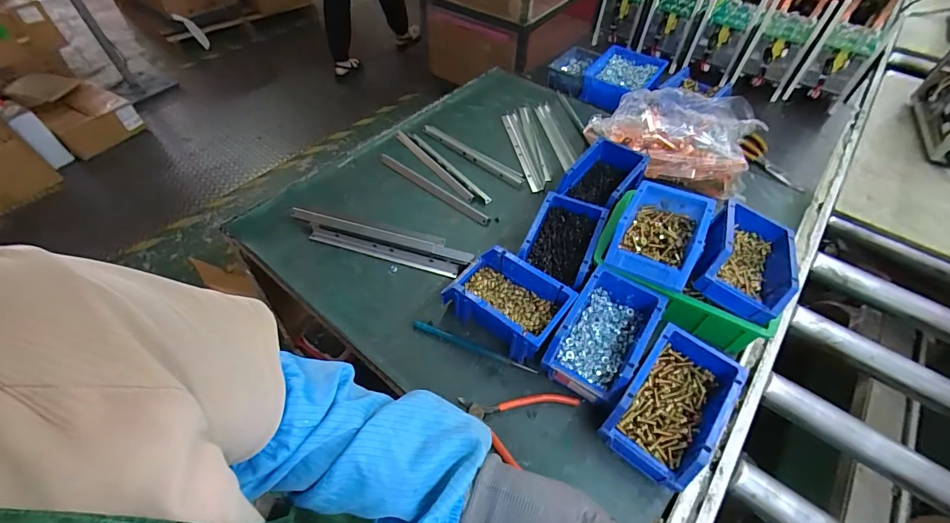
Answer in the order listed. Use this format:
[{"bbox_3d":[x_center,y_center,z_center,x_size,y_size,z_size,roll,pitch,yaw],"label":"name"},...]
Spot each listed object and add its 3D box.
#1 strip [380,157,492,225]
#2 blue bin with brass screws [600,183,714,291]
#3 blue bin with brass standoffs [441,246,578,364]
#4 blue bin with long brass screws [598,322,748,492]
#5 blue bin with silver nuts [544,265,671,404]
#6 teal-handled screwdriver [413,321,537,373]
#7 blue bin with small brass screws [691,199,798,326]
[{"bbox_3d":[-0.080,-0.138,0.767,0.270,0.010,0.023,34,58,22],"label":"strip"},{"bbox_3d":[0.267,-0.039,0.596,0.120,0.077,0.162,25,54,18],"label":"blue bin with brass screws"},{"bbox_3d":[0.044,0.057,0.573,0.159,0.075,0.106,35,59,23],"label":"blue bin with brass standoffs"},{"bbox_3d":[0.235,0.172,0.489,0.101,0.077,0.163,34,58,23],"label":"blue bin with long brass screws"},{"bbox_3d":[0.171,0.096,0.545,0.104,0.070,0.170,31,57,20],"label":"blue bin with silver nuts"},{"bbox_3d":[-0.003,0.118,0.564,0.179,0.007,0.012,19,54,12],"label":"teal-handled screwdriver"},{"bbox_3d":[0.377,-0.005,0.555,0.107,0.058,0.164,28,55,20],"label":"blue bin with small brass screws"}]

